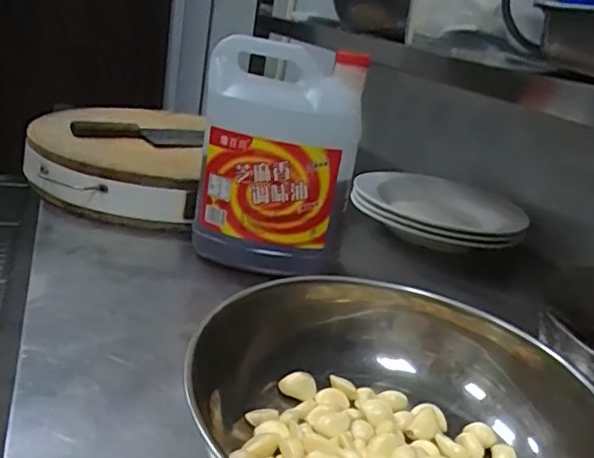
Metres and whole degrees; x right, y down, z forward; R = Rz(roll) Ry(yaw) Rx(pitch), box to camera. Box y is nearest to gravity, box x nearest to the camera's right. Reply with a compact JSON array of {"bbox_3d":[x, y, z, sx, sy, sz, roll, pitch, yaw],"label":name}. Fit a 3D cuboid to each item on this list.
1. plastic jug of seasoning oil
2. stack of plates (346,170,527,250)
[{"bbox_3d":[-0.027,-0.091,0.740,0.189,0.266,0.136,5,21,-12],"label":"plastic jug of seasoning oil"},{"bbox_3d":[0.239,-0.030,0.999,0.280,0.066,0.226,14,20,11],"label":"stack of plates"}]

